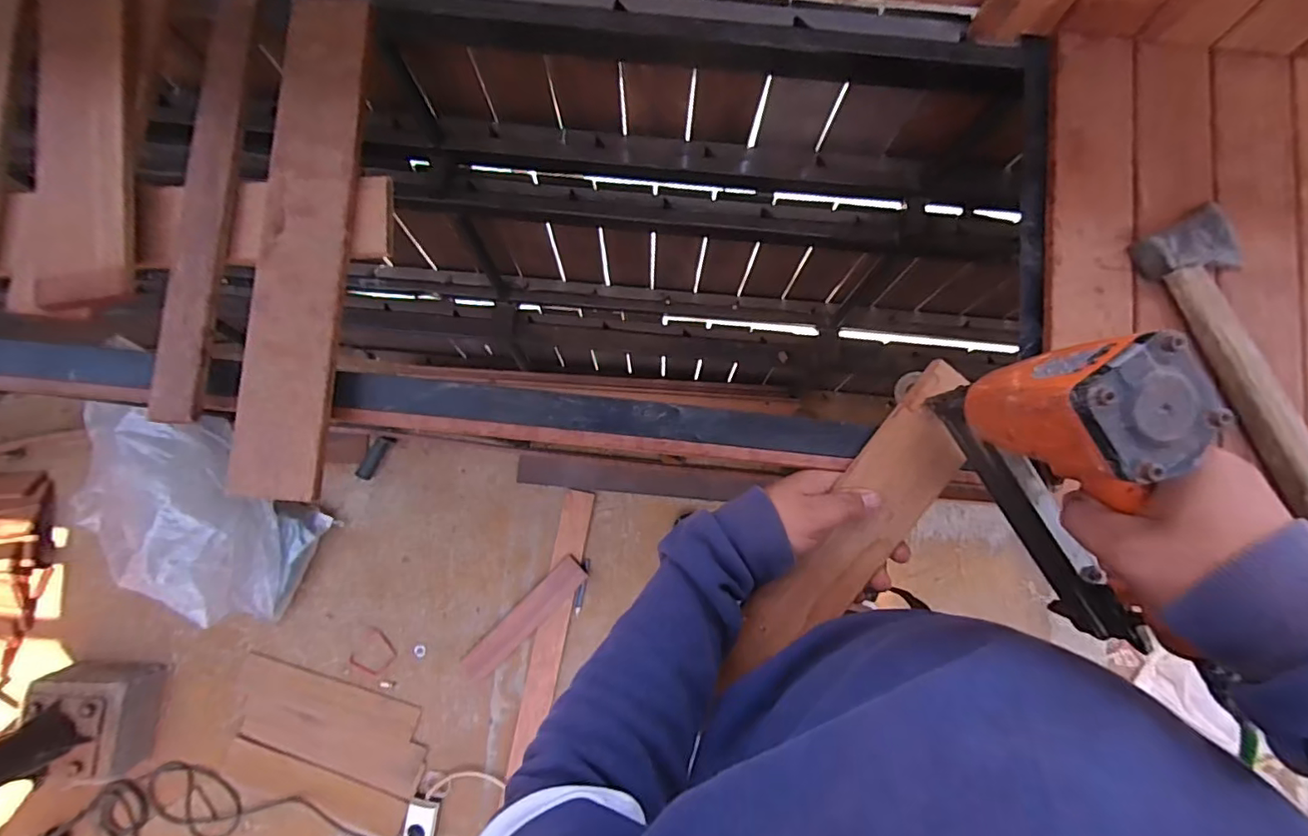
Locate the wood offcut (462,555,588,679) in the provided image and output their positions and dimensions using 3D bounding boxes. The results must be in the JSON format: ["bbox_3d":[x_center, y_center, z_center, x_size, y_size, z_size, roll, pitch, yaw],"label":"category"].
[{"bbox_3d":[-0.286,0.444,1.227,0.070,0.009,0.331,44,86,3],"label":"wood offcut"}]

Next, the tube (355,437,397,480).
[{"bbox_3d":[-0.639,0.089,1.268,0.032,0.025,0.108,27,74,2],"label":"tube"}]

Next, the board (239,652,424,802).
[{"bbox_3d":[-0.695,0.671,1.209,0.433,0.031,0.190,20,86,2],"label":"board"}]

